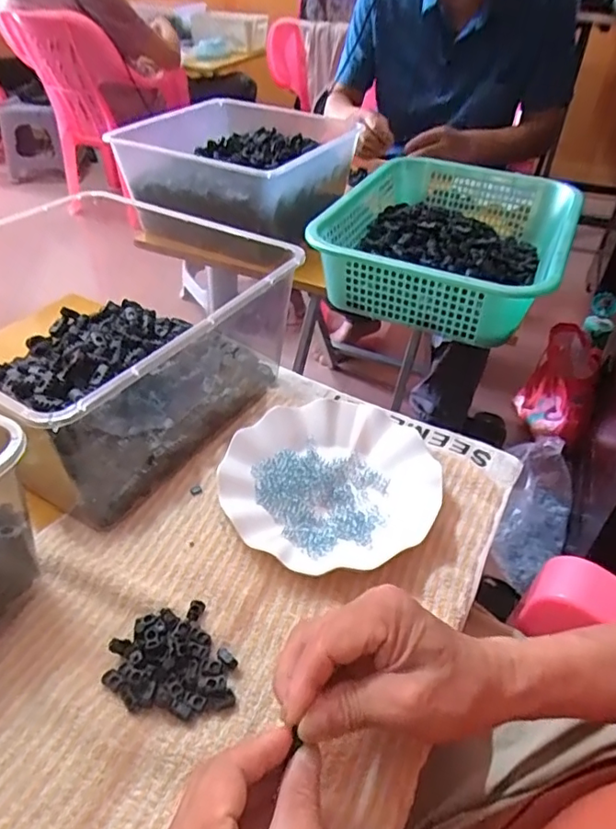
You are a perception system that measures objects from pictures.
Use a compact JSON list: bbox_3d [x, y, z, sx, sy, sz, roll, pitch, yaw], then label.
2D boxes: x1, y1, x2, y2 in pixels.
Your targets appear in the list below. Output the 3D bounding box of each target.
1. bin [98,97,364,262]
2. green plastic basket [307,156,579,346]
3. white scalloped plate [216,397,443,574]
[{"bbox_3d":[-0.112,-0.394,0.870,0.294,0.118,0.289,18,43,17],"label":"bin"},{"bbox_3d":[0.198,-0.246,0.776,0.296,0.098,0.397,18,43,16],"label":"green plastic basket"},{"bbox_3d":[0.020,0.058,0.477,0.182,0.026,0.179,2,41,-1],"label":"white scalloped plate"}]

